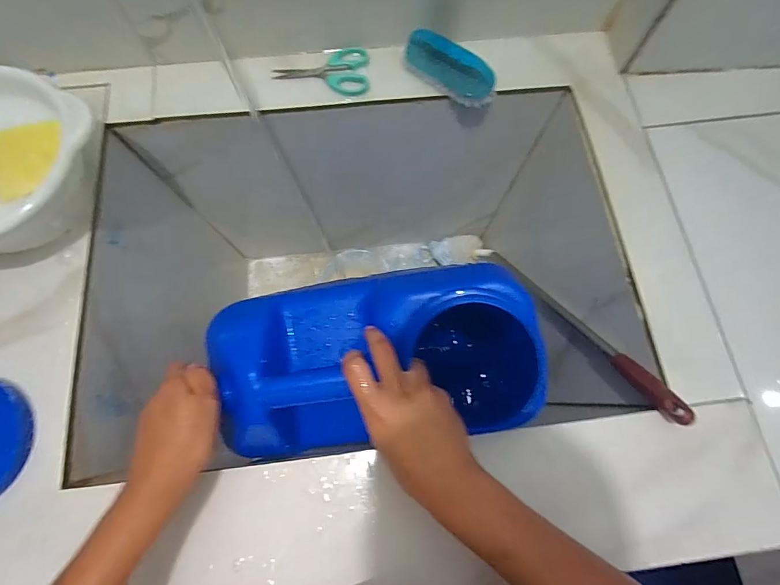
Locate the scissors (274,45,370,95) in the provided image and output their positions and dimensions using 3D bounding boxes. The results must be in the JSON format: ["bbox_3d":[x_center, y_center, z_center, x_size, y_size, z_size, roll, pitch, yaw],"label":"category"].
[{"bbox_3d":[-0.088,-0.281,0.511,0.121,0.011,0.067,-1,73,-1],"label":"scissors"}]

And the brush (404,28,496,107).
[{"bbox_3d":[0.072,-0.277,0.498,0.123,0.041,0.040,31,75,8],"label":"brush"}]

